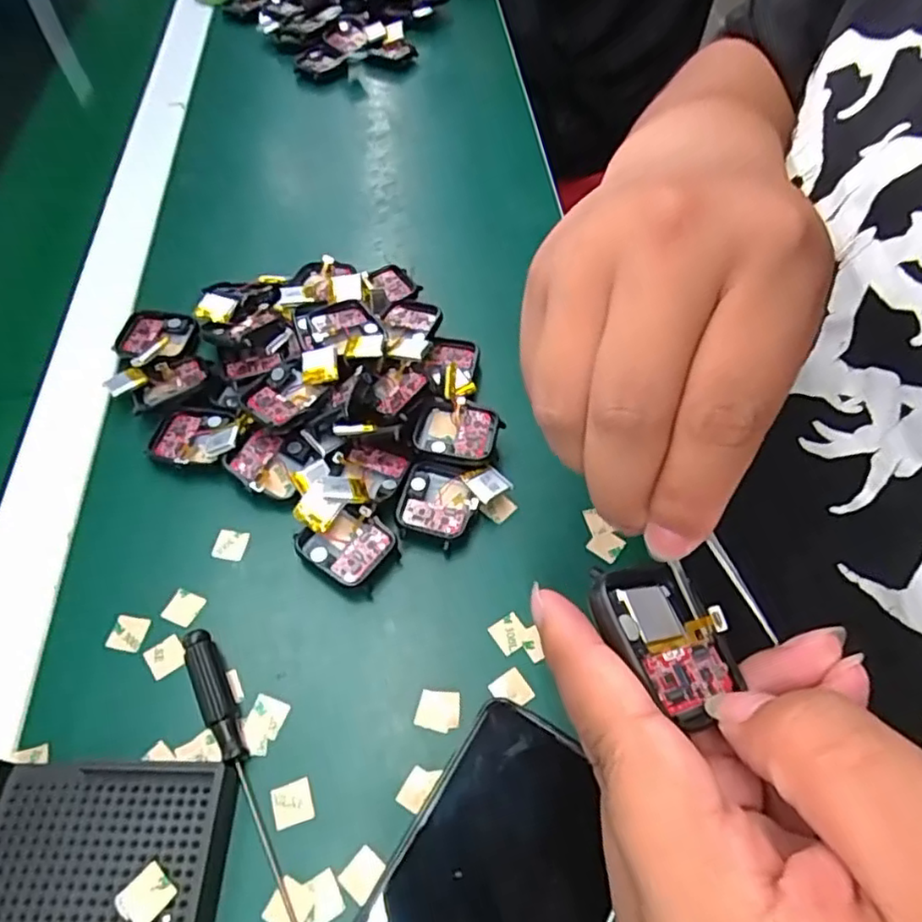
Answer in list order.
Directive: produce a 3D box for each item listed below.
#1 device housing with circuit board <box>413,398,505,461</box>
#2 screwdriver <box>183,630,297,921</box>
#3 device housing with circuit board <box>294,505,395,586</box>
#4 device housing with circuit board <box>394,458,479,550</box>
[{"bbox_3d":[-0.002,-0.013,0.348,0.043,0.015,0.036,12,56,7],"label":"device housing with circuit board"},{"bbox_3d":[-0.087,0.126,0.259,0.014,0.015,0.127,-25,60,-17],"label":"screwdriver"},{"bbox_3d":[-0.057,0.042,0.319,0.039,0.013,0.038,-38,64,-24],"label":"device housing with circuit board"},{"bbox_3d":[-0.013,0.022,0.332,0.038,0.018,0.041,12,56,7],"label":"device housing with circuit board"}]

